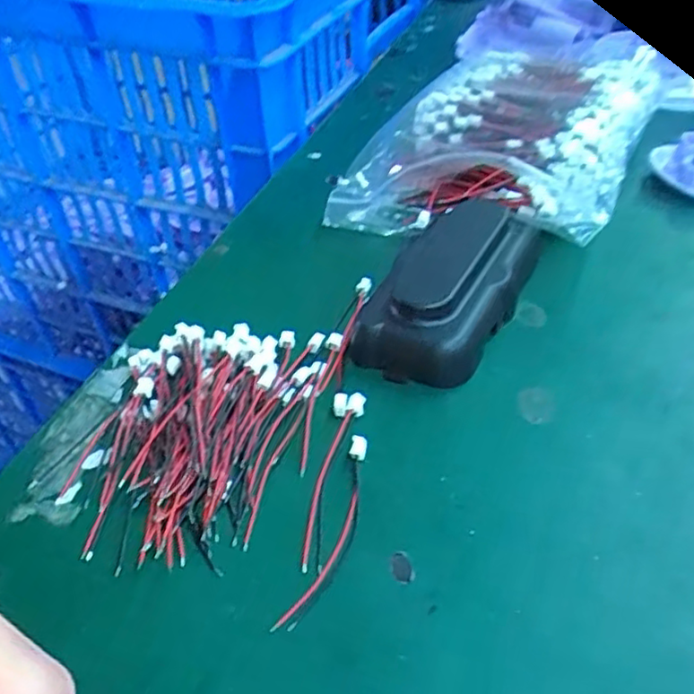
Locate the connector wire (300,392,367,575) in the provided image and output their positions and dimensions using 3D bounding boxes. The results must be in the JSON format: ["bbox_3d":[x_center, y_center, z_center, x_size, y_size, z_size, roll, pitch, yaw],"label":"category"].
[{"bbox_3d":[-0.005,0.043,0.225,0.009,0.005,0.070,7,45,11],"label":"connector wire"}]

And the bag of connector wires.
[{"bbox_3d":[0.082,-0.114,0.352,0.133,0.042,0.169,18,48,21],"label":"bag of connector wires"}]

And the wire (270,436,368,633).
[{"bbox_3d":[-0.004,0.057,0.210,0.012,0.006,0.069,13,46,16],"label":"wire"}]

